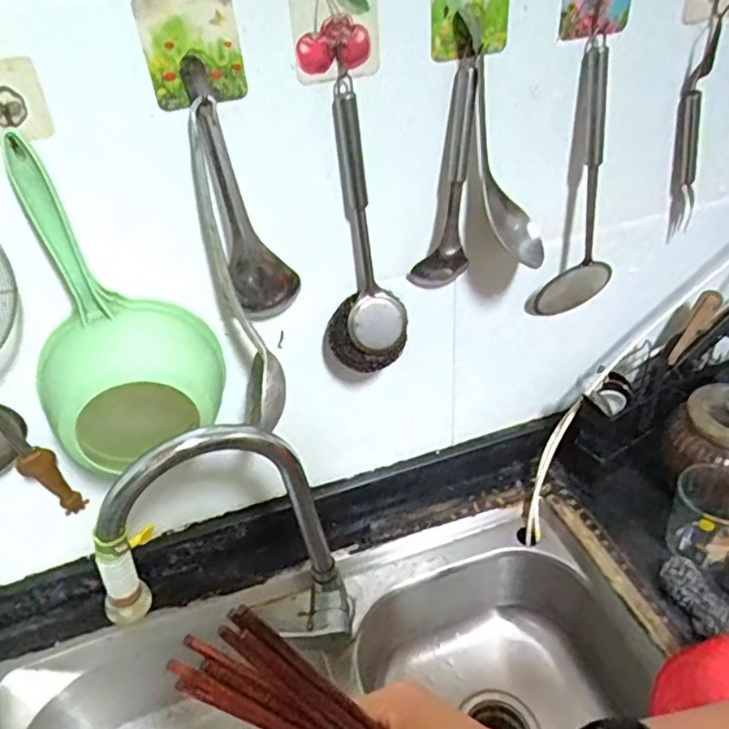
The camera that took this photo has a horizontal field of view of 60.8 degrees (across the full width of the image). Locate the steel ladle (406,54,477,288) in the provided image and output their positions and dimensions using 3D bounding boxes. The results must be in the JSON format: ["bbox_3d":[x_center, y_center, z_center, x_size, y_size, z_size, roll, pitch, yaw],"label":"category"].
[{"bbox_3d":[0.077,-0.182,0.633,0.060,0.224,0.046,8,40,17],"label":"steel ladle"}]

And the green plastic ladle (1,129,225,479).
[{"bbox_3d":[-0.228,-0.032,0.546,0.171,0.269,0.088,-12,38,-8],"label":"green plastic ladle"}]

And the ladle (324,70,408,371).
[{"bbox_3d":[-0.005,-0.119,0.614,0.084,0.274,0.052,-15,39,-12],"label":"ladle"}]

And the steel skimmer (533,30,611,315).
[{"bbox_3d":[0.243,-0.181,0.685,0.073,0.300,0.062,-34,46,-31],"label":"steel skimmer"}]

